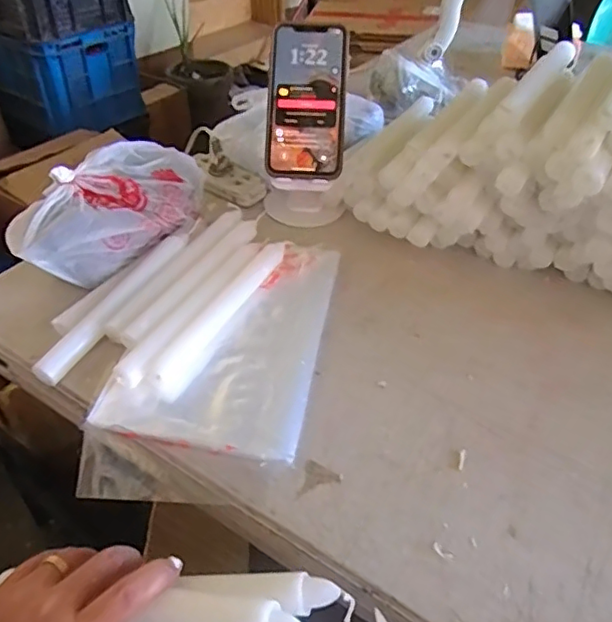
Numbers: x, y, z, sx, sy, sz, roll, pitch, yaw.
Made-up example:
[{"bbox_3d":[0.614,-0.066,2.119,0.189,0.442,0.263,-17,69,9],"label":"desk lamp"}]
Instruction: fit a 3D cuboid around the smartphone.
[{"bbox_3d":[0.001,-0.216,0.585,0.079,0.157,0.012,4,1,4],"label":"smartphone"}]

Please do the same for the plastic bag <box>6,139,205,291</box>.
[{"bbox_3d":[-0.191,-0.098,0.557,0.105,0.067,0.198,22,46,22],"label":"plastic bag"}]

